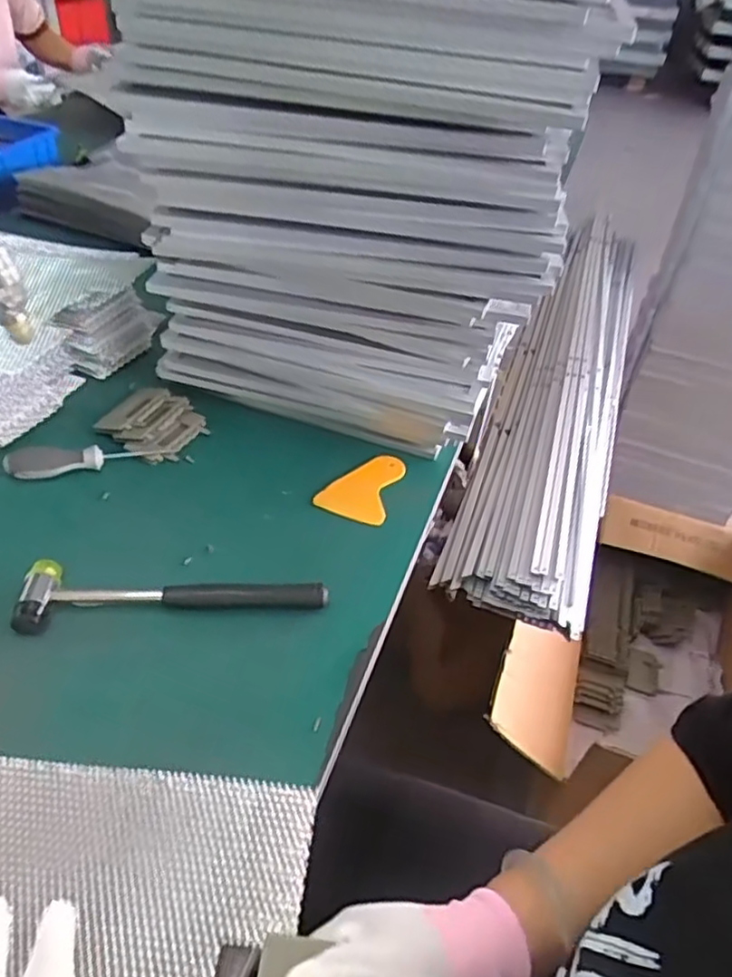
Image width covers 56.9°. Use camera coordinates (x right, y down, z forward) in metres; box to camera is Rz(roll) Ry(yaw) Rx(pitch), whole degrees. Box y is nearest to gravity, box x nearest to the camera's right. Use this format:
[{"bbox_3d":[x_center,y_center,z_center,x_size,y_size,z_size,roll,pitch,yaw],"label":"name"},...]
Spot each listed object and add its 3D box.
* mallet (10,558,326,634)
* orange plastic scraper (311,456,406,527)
[{"bbox_3d":[-0.155,0.084,0.556,0.240,0.027,0.054,-2,43,-7],"label":"mallet"},{"bbox_3d":[-0.002,-0.005,0.685,0.068,0.010,0.093,22,47,8],"label":"orange plastic scraper"}]

